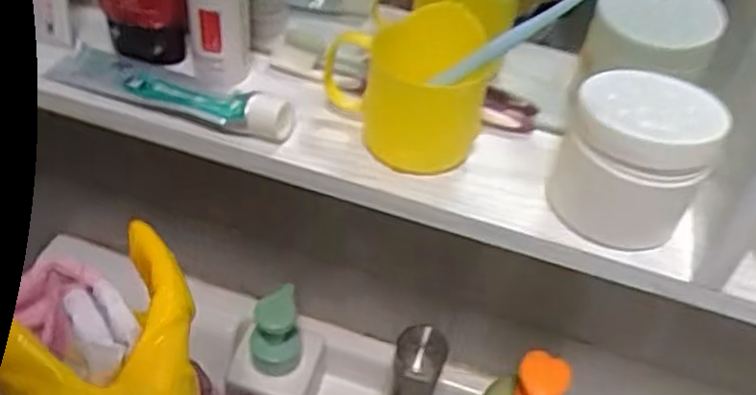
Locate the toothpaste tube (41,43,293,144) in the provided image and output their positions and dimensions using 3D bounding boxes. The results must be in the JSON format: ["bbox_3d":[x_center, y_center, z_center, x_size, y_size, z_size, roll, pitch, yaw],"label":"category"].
[{"bbox_3d":[-0.128,-0.069,0.457,0.163,0.023,0.035,19,46,11],"label":"toothpaste tube"}]

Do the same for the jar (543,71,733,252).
[{"bbox_3d":[0.142,-0.023,0.411,0.073,0.082,0.079,4,45,-4],"label":"jar"}]

